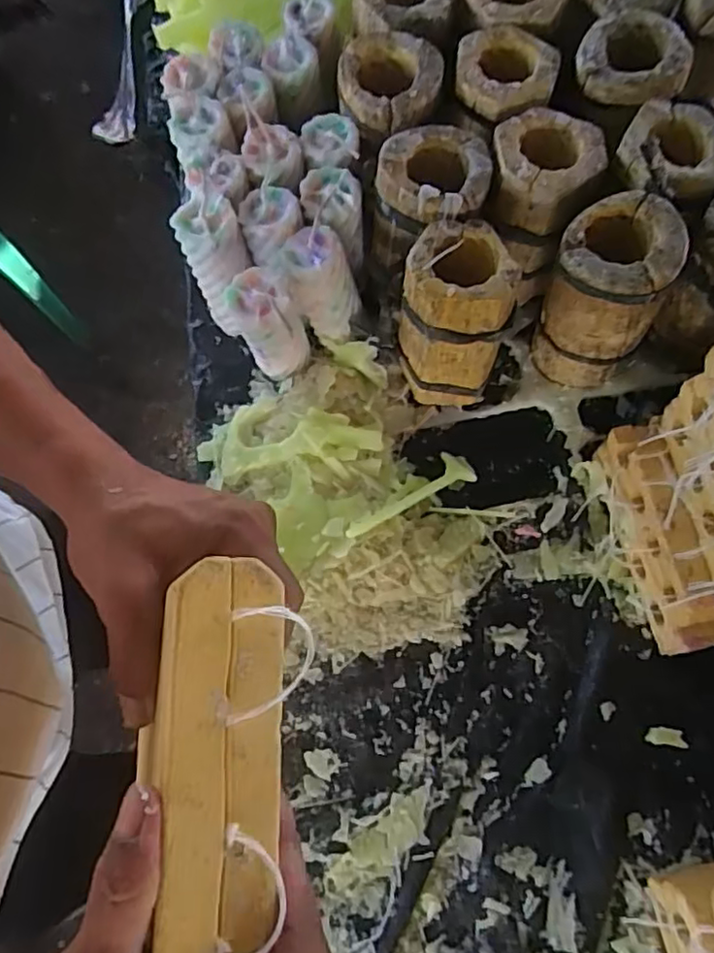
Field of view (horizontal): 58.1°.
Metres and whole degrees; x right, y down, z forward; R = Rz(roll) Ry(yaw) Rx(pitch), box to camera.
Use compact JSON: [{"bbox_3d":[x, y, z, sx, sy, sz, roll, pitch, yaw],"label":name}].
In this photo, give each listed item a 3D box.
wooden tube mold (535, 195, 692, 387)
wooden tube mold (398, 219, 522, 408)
[{"bbox_3d":[0.209,-0.158,0.561,0.092,0.157,0.090,20,73,7],"label":"wooden tube mold"},{"bbox_3d":[0.083,-0.138,0.564,0.088,0.148,0.093,8,72,4],"label":"wooden tube mold"}]

